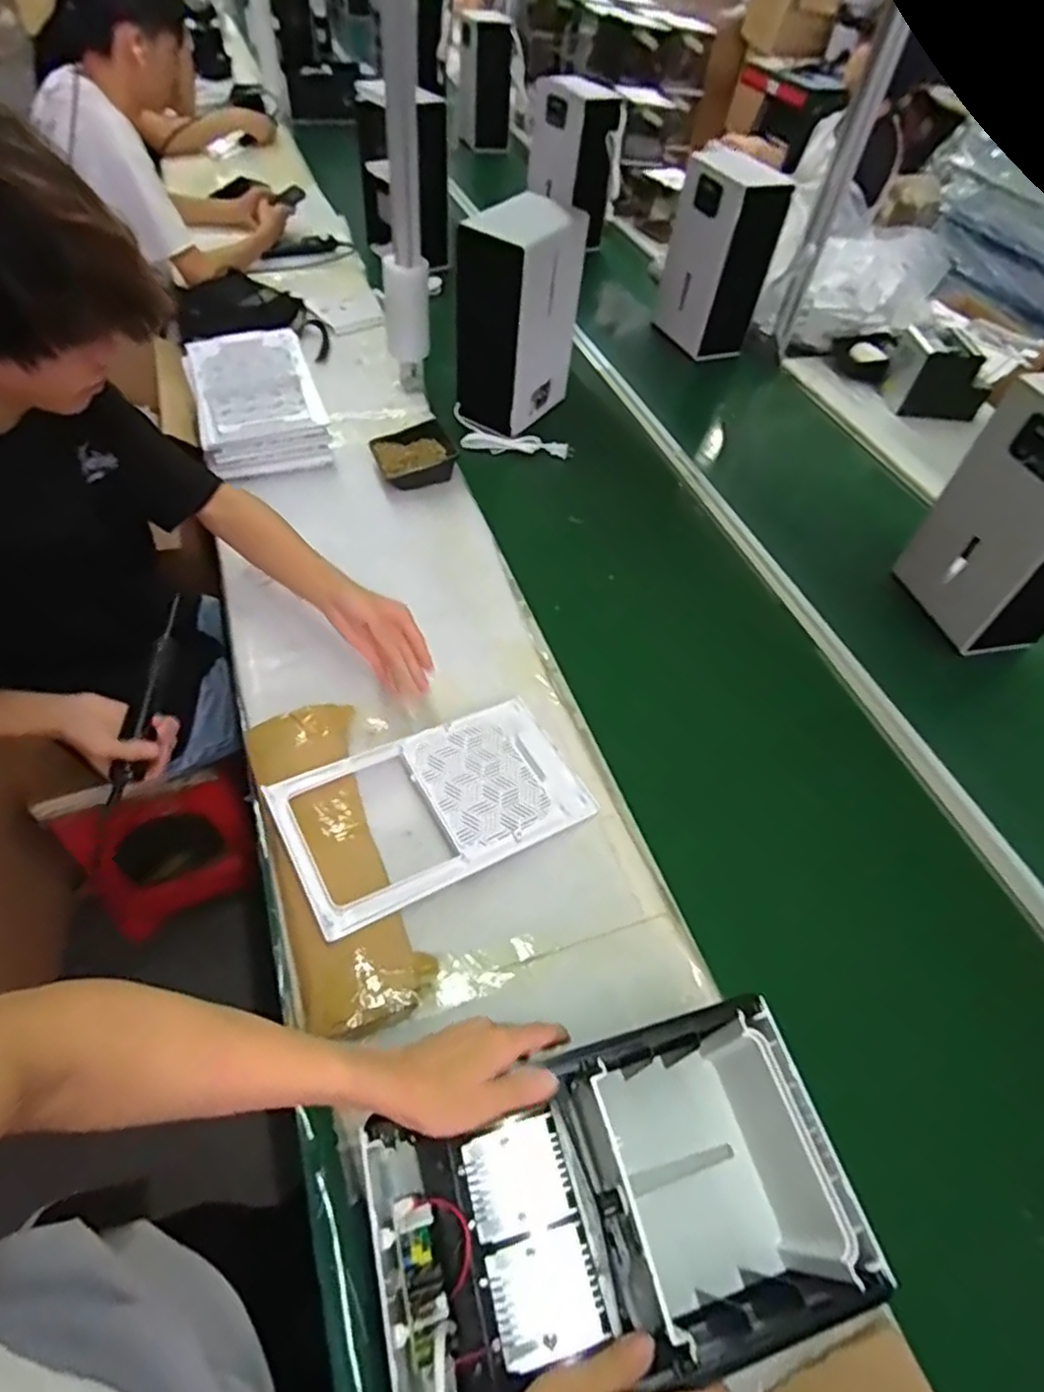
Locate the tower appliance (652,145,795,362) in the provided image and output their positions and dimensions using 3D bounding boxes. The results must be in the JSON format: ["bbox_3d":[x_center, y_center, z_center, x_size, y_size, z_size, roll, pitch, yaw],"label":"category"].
[{"bbox_3d":[0.448,-1.000,1.541,0.148,0.361,0.201,-18,57,-18],"label":"tower appliance"}]

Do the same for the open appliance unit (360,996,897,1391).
[{"bbox_3d":[0.071,0.424,0.536,0.346,0.140,0.239,-10,55,-13],"label":"open appliance unit"}]

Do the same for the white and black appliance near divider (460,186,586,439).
[{"bbox_3d":[-0.013,-0.724,1.282,0.161,0.349,0.204,34,58,19],"label":"white and black appliance near divider"}]

